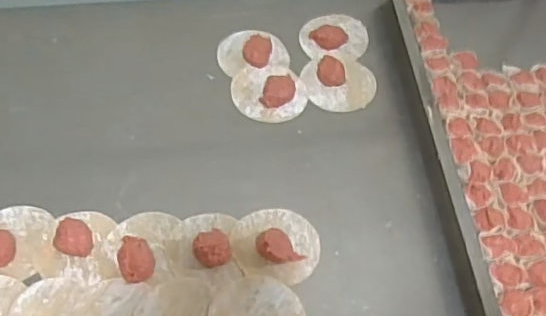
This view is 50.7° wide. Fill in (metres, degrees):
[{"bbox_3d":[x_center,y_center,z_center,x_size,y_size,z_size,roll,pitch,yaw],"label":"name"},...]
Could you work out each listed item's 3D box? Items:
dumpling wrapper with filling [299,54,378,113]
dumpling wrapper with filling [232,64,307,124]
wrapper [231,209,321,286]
[{"bbox_3d":[0.079,-0.089,0.678,0.084,0.023,0.072,-2,57,-3],"label":"dumpling wrapper with filling"},{"bbox_3d":[-0.004,-0.079,0.665,0.082,0.019,0.077,1,57,-1],"label":"dumpling wrapper with filling"},{"bbox_3d":[0.003,0.079,0.557,0.084,0.022,0.072,10,57,5],"label":"wrapper"}]

